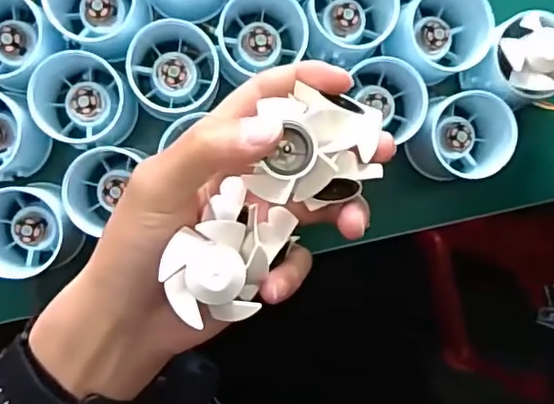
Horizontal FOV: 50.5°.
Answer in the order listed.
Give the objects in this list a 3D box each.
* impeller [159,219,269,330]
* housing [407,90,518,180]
[{"bbox_3d":[-0.025,0.029,0.244,0.040,0.016,0.041,-9,93,-4],"label":"impeller"},{"bbox_3d":[0.118,-0.042,0.370,0.056,0.040,0.059,20,90,-5],"label":"housing"}]

